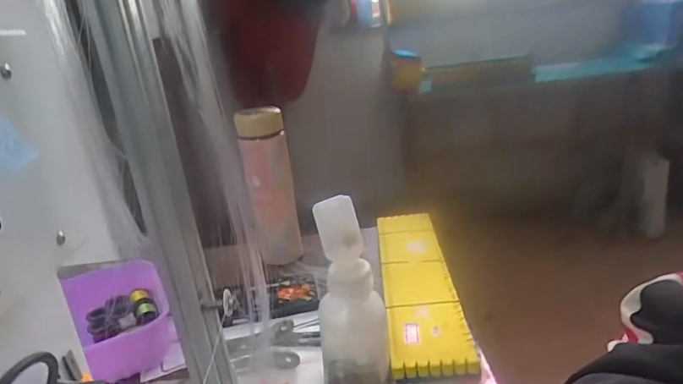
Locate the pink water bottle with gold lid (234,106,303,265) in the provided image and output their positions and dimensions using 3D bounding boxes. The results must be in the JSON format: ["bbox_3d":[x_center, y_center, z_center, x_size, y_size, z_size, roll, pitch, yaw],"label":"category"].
[{"bbox_3d":[-0.104,-0.008,0.691,0.064,0.220,0.058,-8,19,-6],"label":"pink water bottle with gold lid"}]

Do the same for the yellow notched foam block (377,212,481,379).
[{"bbox_3d":[0.093,0.107,0.599,0.082,0.031,0.341,-5,19,4],"label":"yellow notched foam block"}]

